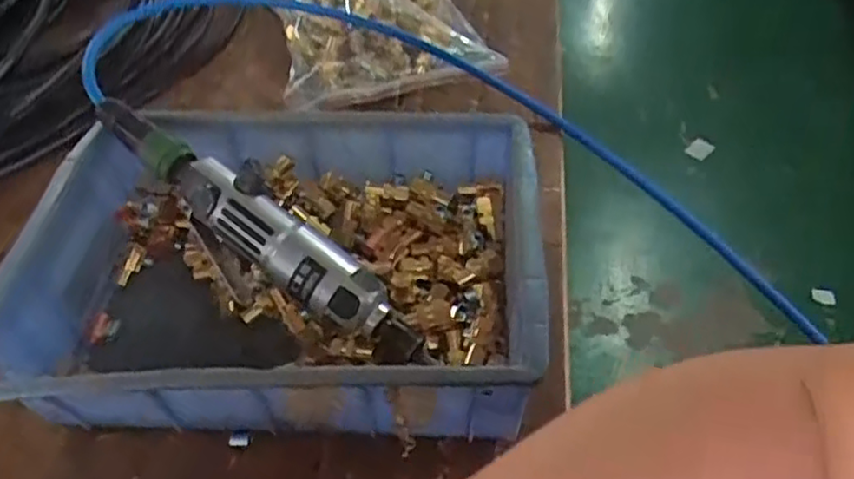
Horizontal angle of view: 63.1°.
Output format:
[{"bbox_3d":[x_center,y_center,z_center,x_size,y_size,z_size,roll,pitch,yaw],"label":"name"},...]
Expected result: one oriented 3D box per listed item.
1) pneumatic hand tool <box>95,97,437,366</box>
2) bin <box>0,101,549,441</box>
[{"bbox_3d":[-0.105,-0.011,0.430,0.253,0.055,0.047,35,56,26],"label":"pneumatic hand tool"},{"bbox_3d":[-0.087,0.020,0.431,0.295,0.093,0.206,1,48,-1],"label":"bin"}]

